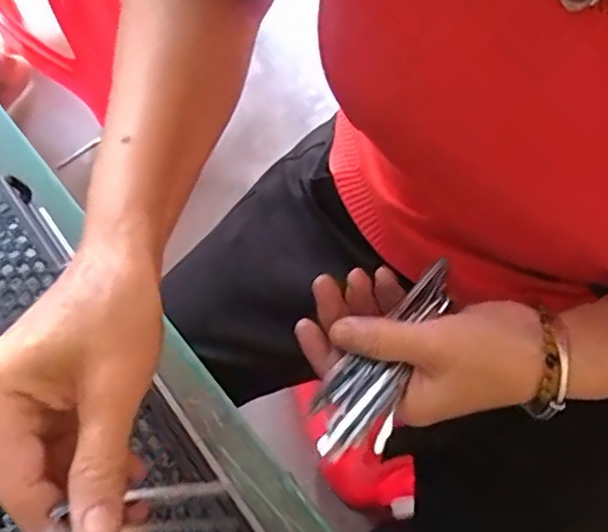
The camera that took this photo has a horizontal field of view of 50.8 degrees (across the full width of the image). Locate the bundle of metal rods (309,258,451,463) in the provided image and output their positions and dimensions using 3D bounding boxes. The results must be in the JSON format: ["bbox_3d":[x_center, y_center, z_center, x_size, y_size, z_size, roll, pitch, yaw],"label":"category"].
[{"bbox_3d":[0.047,0.050,0.358,0.042,0.018,0.133,33,63,9],"label":"bundle of metal rods"}]

